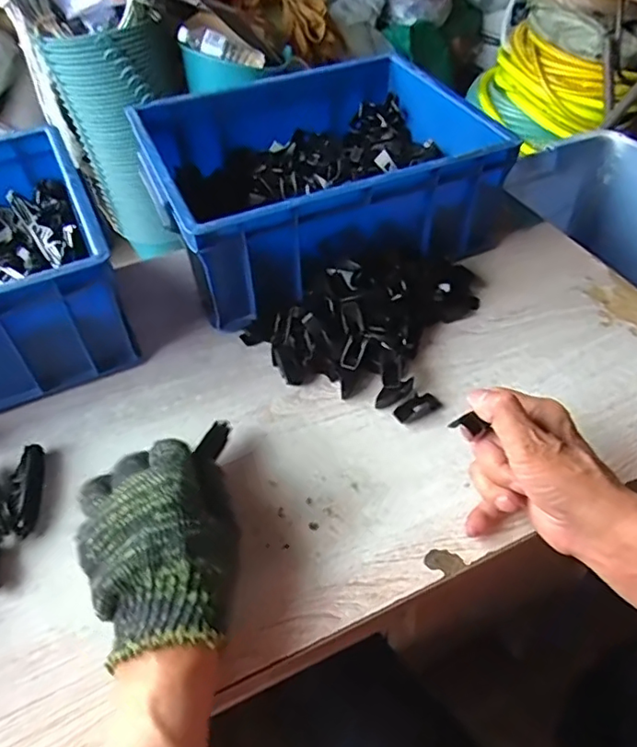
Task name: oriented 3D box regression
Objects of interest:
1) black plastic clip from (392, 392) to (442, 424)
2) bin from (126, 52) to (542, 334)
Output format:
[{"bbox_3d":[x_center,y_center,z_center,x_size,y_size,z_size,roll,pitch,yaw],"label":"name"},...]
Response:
[{"bbox_3d":[0.087,0.028,0.498,0.045,0.010,0.022,-28,54,-22],"label":"black plastic clip"},{"bbox_3d":[-0.004,-0.209,0.641,0.338,0.140,0.264,-18,50,-14],"label":"bin"}]

